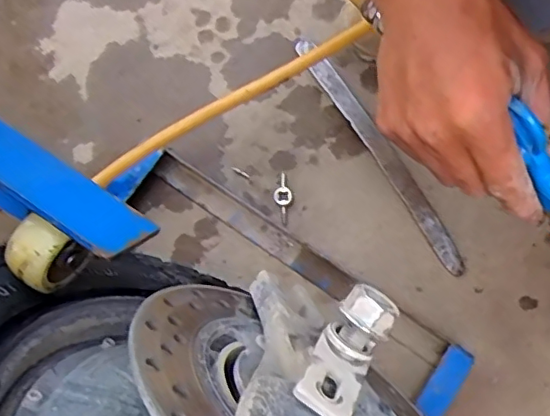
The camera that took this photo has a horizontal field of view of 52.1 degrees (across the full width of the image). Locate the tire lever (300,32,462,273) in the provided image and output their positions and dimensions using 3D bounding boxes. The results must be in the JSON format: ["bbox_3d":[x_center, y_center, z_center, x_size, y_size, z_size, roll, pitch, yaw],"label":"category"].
[{"bbox_3d":[0.102,-0.058,0.545,0.024,0.017,0.270,-32,79,-6],"label":"tire lever"}]

